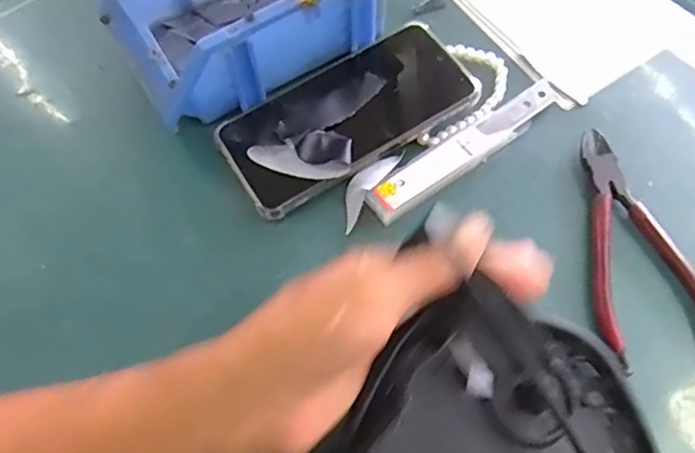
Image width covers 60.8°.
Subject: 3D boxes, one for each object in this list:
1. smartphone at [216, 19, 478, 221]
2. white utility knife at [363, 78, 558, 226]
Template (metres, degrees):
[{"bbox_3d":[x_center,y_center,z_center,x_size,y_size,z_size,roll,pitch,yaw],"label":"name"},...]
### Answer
[{"bbox_3d":[0.000,-0.076,0.388,0.163,0.017,0.079,-29,68,-10],"label":"smartphone"},{"bbox_3d":[0.079,-0.050,0.387,0.154,0.012,0.027,-34,69,-14],"label":"white utility knife"}]

